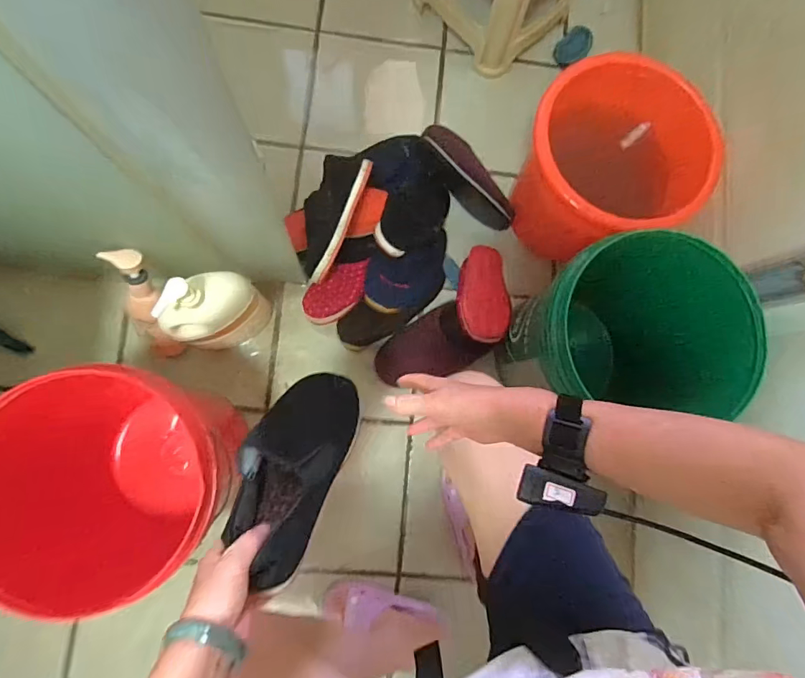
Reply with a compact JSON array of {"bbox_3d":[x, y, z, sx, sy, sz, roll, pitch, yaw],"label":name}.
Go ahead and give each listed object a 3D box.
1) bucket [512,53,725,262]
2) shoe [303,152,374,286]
[{"bbox_3d":[0.368,-0.318,0.872,0.285,0.234,0.315,-43,89,-8],"label":"bucket"},{"bbox_3d":[-0.141,-0.234,0.853,0.098,0.069,0.255,18,82,-3],"label":"shoe"}]

